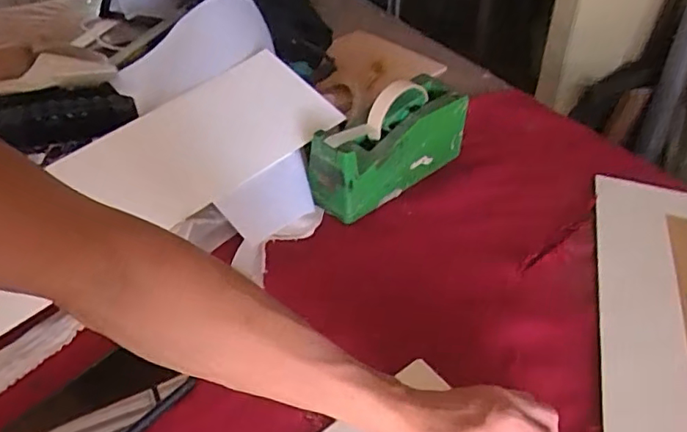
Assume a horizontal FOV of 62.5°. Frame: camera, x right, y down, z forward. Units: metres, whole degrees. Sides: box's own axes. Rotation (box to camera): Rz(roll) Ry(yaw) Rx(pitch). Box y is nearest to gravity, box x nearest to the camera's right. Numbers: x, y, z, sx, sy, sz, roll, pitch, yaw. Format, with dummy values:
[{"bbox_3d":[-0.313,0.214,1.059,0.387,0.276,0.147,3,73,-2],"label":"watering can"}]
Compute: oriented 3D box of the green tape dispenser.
[{"bbox_3d":[0.052,-0.089,0.668,0.205,0.118,0.074,-31,48,-29],"label":"green tape dispenser"}]

